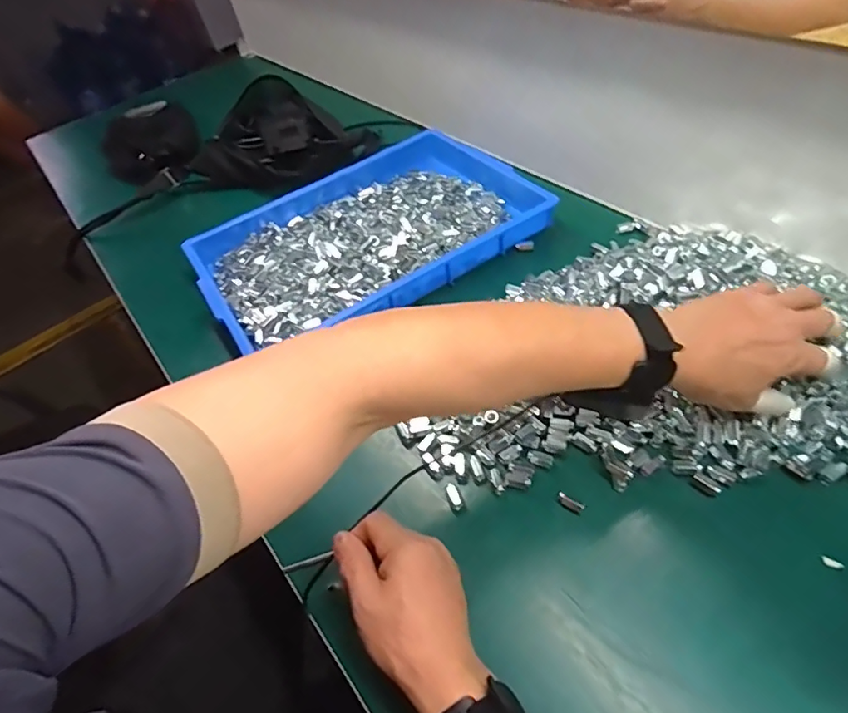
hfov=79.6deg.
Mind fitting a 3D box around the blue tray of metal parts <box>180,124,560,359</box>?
[{"bbox_3d":[-0.073,-0.165,0.684,0.439,0.048,0.300,-34,52,-17],"label":"blue tray of metal parts"}]

